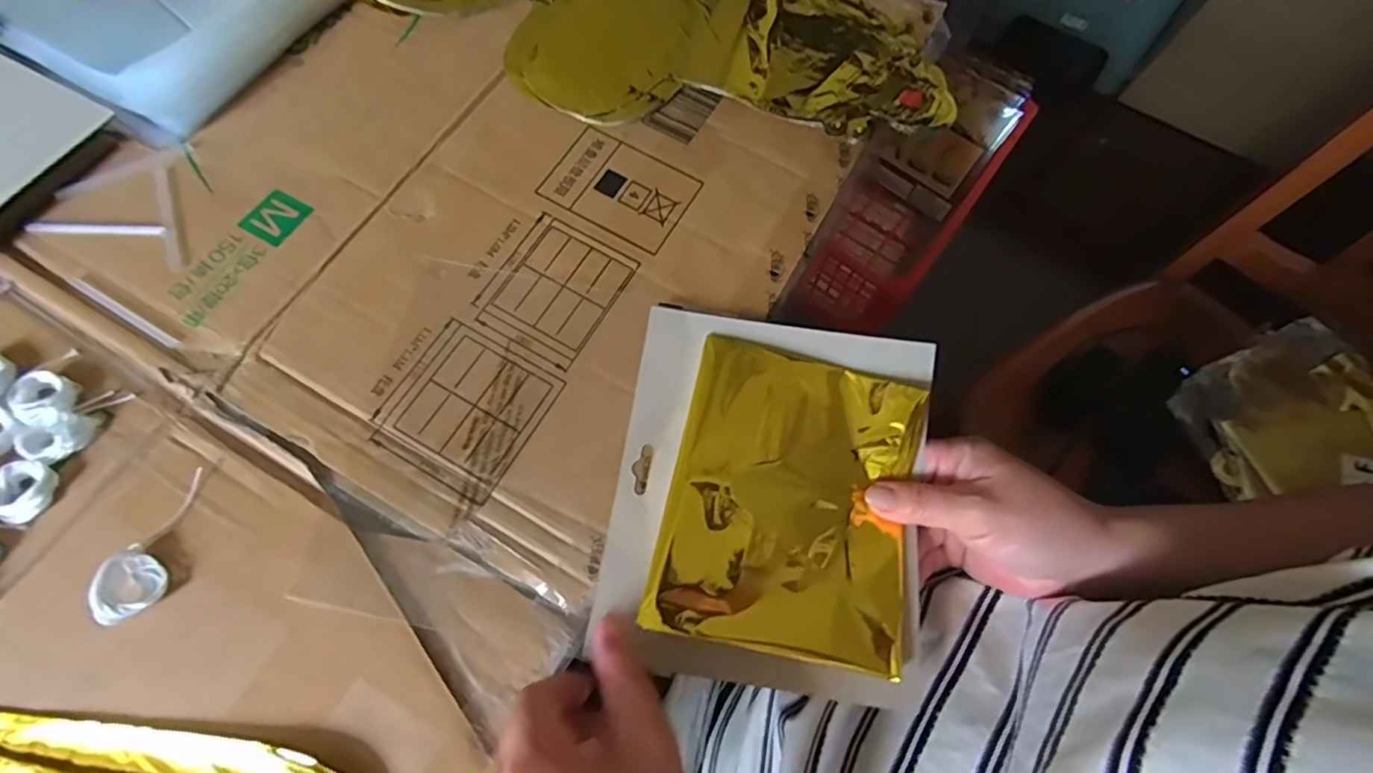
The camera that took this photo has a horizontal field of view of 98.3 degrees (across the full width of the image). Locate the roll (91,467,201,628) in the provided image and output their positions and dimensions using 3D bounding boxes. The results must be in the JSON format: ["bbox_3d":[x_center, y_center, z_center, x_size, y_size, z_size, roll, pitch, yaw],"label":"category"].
[{"bbox_3d":[-0.264,0.076,0.289,0.026,0.014,0.072,0,69,-1],"label":"roll"}]

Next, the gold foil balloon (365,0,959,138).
[{"bbox_3d":[-0.028,-0.283,0.422,0.429,0.033,0.215,28,71,9],"label":"gold foil balloon"}]

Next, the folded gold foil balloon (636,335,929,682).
[{"bbox_3d":[0.057,0.057,0.314,0.127,0.018,0.154,17,70,-4],"label":"folded gold foil balloon"}]

